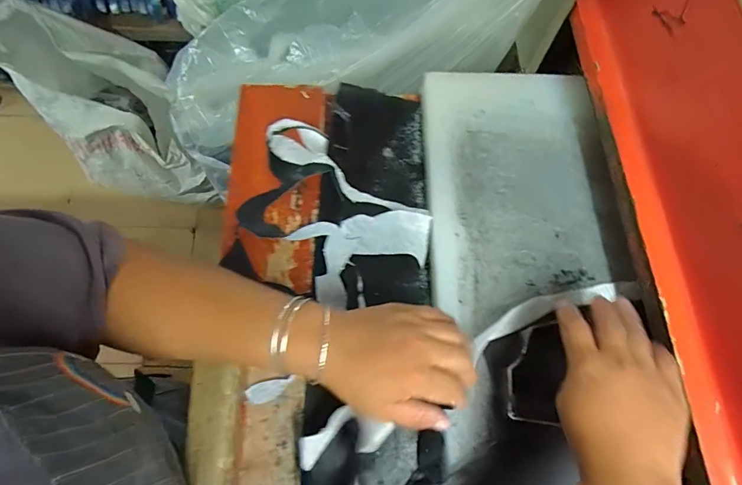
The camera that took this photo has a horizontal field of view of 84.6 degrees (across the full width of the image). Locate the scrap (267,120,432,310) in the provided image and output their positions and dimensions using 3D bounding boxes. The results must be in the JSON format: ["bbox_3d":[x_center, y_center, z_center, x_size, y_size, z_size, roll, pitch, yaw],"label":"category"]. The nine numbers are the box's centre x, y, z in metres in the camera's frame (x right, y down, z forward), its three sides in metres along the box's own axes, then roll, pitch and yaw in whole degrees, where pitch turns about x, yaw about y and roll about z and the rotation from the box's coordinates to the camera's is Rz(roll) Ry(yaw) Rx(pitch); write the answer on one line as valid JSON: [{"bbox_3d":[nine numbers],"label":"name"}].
[{"bbox_3d":[-0.022,-0.048,0.491,0.159,0.031,0.225,-8,72,-16],"label":"scrap"}]

